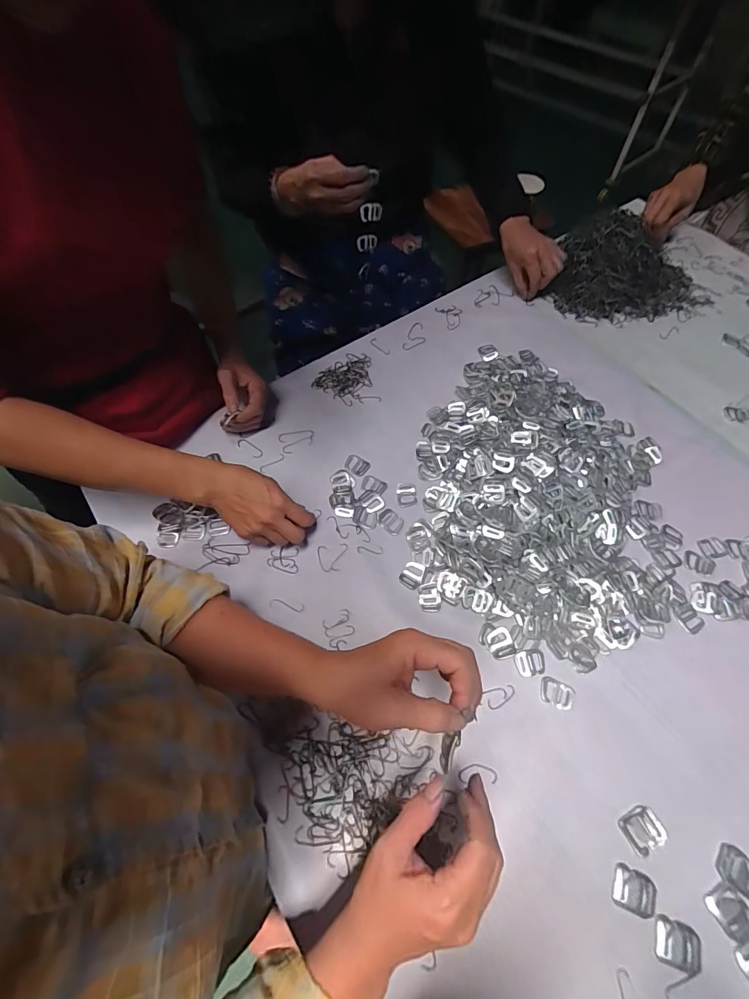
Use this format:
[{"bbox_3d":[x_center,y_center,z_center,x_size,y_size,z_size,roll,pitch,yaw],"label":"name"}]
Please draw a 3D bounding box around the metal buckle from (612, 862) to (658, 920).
[{"bbox_3d":[0.232,0.349,0.379,0.035,0.004,0.031,20,63,10],"label":"metal buckle"}]

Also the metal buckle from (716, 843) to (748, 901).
[{"bbox_3d":[0.330,0.335,0.384,0.037,0.004,0.032,32,66,16],"label":"metal buckle"}]

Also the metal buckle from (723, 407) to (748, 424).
[{"bbox_3d":[0.543,-0.127,0.638,0.040,0.004,0.027,7,62,3],"label":"metal buckle"}]

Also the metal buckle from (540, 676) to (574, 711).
[{"bbox_3d":[0.195,0.207,0.455,0.035,0.004,0.026,22,64,11],"label":"metal buckle"}]

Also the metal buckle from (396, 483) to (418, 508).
[{"bbox_3d":[0.043,-0.007,0.567,0.027,0.004,0.036,-5,62,-3],"label":"metal buckle"}]

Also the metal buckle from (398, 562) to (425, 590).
[{"bbox_3d":[0.046,0.091,0.517,0.026,0.004,0.032,22,64,11],"label":"metal buckle"}]

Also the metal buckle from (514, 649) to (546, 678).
[{"bbox_3d":[0.173,0.180,0.469,0.034,0.004,0.027,-7,62,-5],"label":"metal buckle"}]

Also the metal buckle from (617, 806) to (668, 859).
[{"bbox_3d":[0.252,0.309,0.399,0.037,0.004,0.034,-24,65,-13],"label":"metal buckle"}]

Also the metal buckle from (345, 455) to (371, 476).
[{"bbox_3d":[-0.024,-0.047,0.587,0.033,0.004,0.026,30,66,15],"label":"metal buckle"}]

